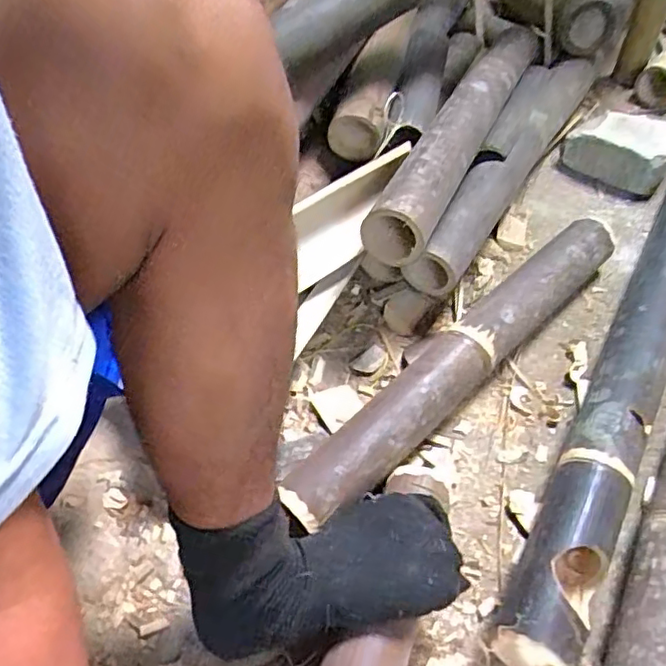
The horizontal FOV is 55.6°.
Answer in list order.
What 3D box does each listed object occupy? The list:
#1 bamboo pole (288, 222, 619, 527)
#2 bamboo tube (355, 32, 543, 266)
[{"bbox_3d":[0.145,0.011,0.664,0.064,0.052,0.520,39,59,23],"label":"bamboo pole"},{"bbox_3d":[0.165,-0.257,0.788,0.073,0.076,0.518,24,54,13],"label":"bamboo tube"}]

